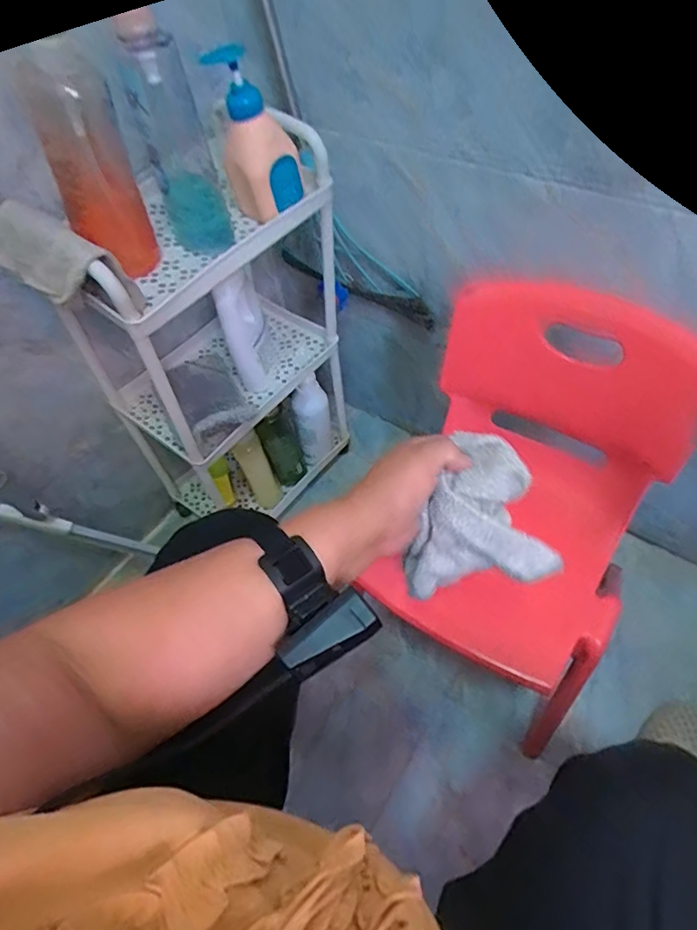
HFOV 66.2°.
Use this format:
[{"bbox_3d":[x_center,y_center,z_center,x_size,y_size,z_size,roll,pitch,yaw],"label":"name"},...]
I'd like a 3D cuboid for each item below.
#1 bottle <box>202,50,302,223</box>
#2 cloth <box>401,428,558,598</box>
[{"bbox_3d":[-0.095,-0.342,0.559,0.076,0.152,0.055,-11,54,-2],"label":"bottle"},{"bbox_3d":[0.088,0.047,0.437,0.128,0.124,0.026,-20,8,28],"label":"cloth"}]

